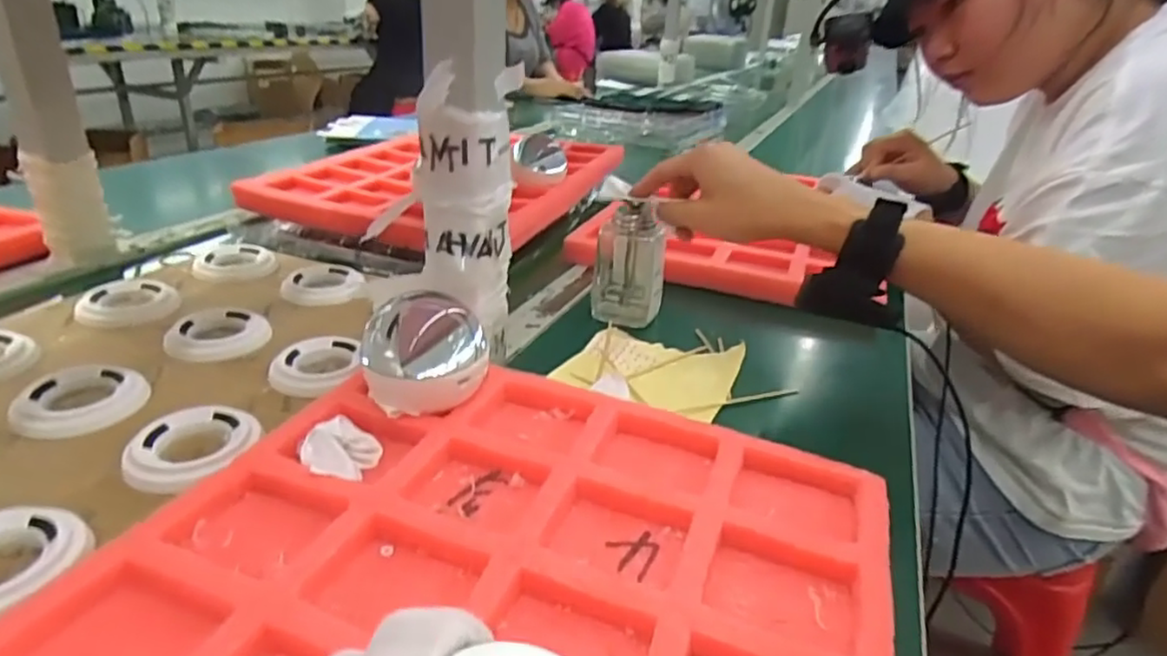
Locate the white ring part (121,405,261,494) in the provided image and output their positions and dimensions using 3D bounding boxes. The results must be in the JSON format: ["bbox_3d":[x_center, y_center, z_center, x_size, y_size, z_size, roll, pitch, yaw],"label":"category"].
[{"bbox_3d":[-0.227,0.068,0.387,0.063,0.013,0.063,-4,27,-15],"label":"white ring part"}]

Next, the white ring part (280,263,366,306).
[{"bbox_3d":[-0.237,-0.042,0.602,0.068,0.011,0.071,-3,26,-13],"label":"white ring part"}]

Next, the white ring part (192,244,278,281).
[{"bbox_3d":[-0.336,-0.063,0.631,0.065,0.015,0.062,8,26,8],"label":"white ring part"}]

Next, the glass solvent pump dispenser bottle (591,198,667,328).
[{"bbox_3d":[0.042,-0.064,0.603,0.061,0.108,0.058,5,26,2],"label":"glass solvent pump dispenser bottle"}]

